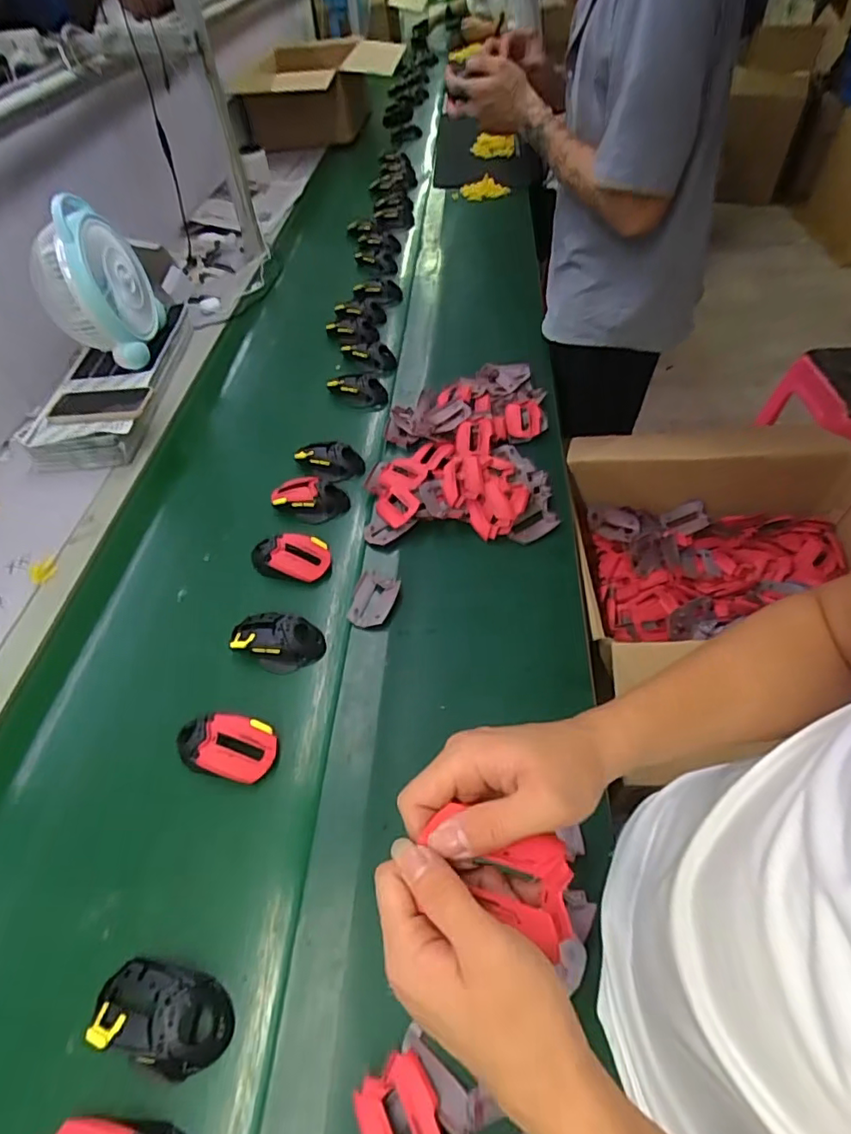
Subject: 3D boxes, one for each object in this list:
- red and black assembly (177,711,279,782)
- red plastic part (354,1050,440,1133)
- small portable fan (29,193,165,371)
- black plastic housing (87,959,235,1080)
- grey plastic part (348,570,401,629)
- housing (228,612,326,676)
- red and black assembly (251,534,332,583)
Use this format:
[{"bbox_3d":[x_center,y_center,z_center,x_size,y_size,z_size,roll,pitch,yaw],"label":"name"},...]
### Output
[{"bbox_3d":[-0.221,0.198,0.621,0.109,0.034,0.062,8,52,9],"label":"red and black assembly"},{"bbox_3d":[-0.016,0.426,0.425,0.059,0.018,0.083,-22,53,-15],"label":"red plastic part"},{"bbox_3d":[-0.592,-0.513,1.005,0.140,0.225,0.192,-10,51,-4],"label":"small portable fan"},{"bbox_3d":[-0.226,0.384,0.483,0.116,0.047,0.064,12,52,12],"label":"black plastic housing"},{"bbox_3d":[-0.068,0.045,0.750,0.052,0.016,0.079,11,52,11],"label":"grey plastic part"},{"bbox_3d":[-0.188,0.093,0.706,0.116,0.035,0.068,14,53,13],"label":"housing"},{"bbox_3d":[-0.190,-0.013,0.793,0.116,0.039,0.068,1,51,3],"label":"red and black assembly"}]

